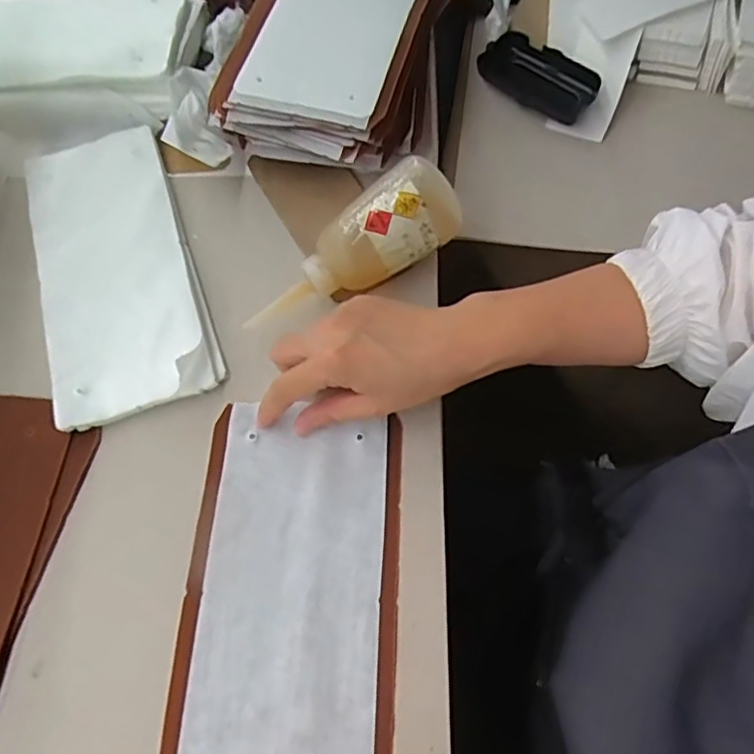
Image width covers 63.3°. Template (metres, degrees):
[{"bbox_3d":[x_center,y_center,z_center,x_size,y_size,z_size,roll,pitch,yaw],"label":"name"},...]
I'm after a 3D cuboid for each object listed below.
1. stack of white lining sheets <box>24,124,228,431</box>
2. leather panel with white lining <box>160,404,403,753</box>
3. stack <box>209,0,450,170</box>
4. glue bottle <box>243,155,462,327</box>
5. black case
[{"bbox_3d":[-0.204,-0.085,0.474,0.114,0.023,0.247,-20,66,-6],"label":"stack of white lining sheets"},{"bbox_3d":[-0.053,0.137,0.371,0.129,0.007,0.237,1,66,3],"label":"leather panel with white lining"},{"bbox_3d":[-0.033,-0.290,0.527,0.162,0.068,0.250,13,67,8],"label":"stack"},{"bbox_3d":[-0.018,-0.090,0.443,0.169,0.056,0.051,-34,68,3],"label":"glue bottle"},{"bbox_3d":[0.147,-0.274,0.559,0.109,0.028,0.047,39,73,18],"label":"black case"}]

